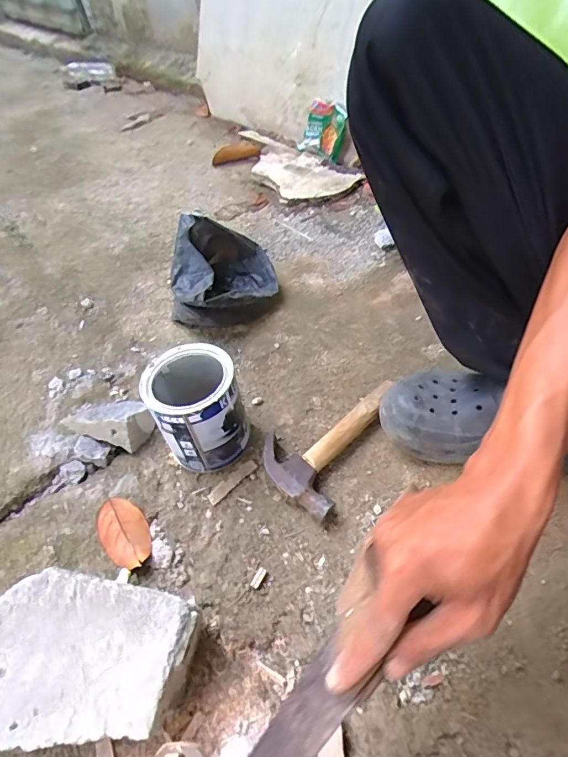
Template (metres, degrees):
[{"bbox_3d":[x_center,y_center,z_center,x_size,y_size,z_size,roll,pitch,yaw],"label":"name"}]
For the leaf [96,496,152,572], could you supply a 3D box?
[{"bbox_3d":[-0.192,0.182,0.533,0.052,0.014,0.093,-30,53,-19],"label":"leaf"}]

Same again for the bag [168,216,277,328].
[{"bbox_3d":[-0.102,-0.176,0.750,0.170,0.137,0.165,-11,49,-3],"label":"bag"}]

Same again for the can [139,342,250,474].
[{"bbox_3d":[-0.109,0.039,0.567,0.108,0.130,0.116,-26,52,-16],"label":"can"}]

